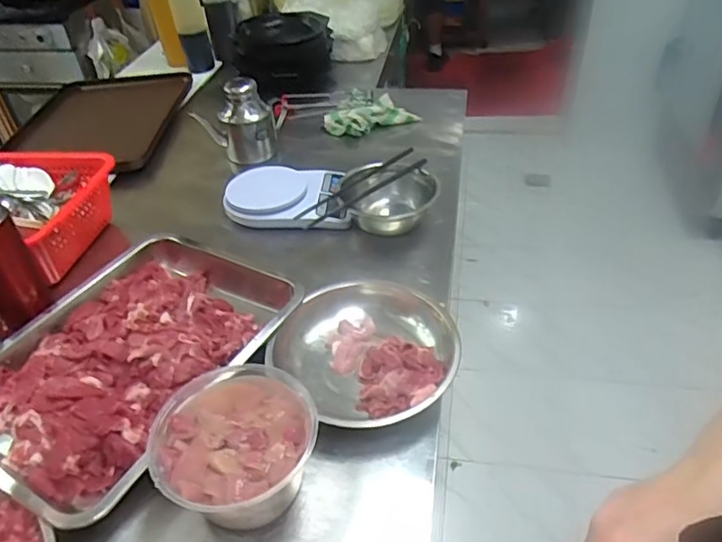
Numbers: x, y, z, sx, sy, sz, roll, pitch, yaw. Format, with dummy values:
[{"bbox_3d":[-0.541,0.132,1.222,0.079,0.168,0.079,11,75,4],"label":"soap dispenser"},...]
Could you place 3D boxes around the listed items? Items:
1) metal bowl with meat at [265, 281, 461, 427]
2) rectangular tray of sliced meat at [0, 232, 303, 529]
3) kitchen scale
[{"bbox_3d":[0.009,0.088,0.646,0.181,0.052,0.190,-3,40,2],"label":"metal bowl with meat"},{"bbox_3d":[-0.265,0.091,0.656,0.276,0.056,0.351,18,45,24],"label":"rectangular tray of sliced meat"},{"bbox_3d":[-0.105,-0.124,0.903,0.194,0.041,0.148,3,40,9],"label":"kitchen scale"}]

